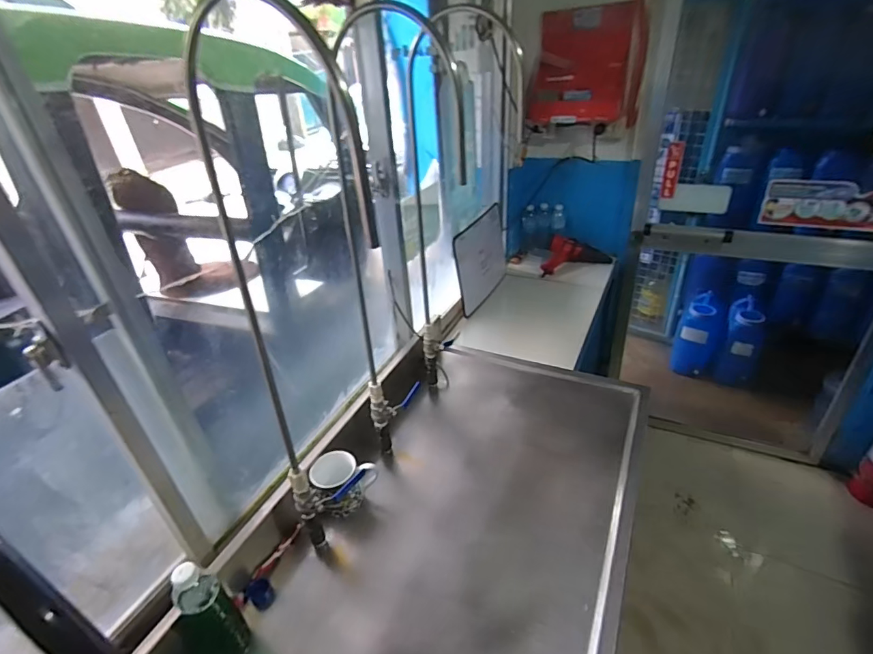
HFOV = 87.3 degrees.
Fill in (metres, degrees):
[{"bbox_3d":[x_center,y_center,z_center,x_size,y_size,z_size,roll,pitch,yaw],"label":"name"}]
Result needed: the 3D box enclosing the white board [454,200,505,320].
[{"bbox_3d":[0.172,-0.251,1.650,0.018,0.302,0.398,6,31,29],"label":"white board"}]

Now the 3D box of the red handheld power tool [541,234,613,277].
[{"bbox_3d":[0.543,-0.297,1.832,0.304,0.101,0.121,-13,33,-13],"label":"red handheld power tool"}]

